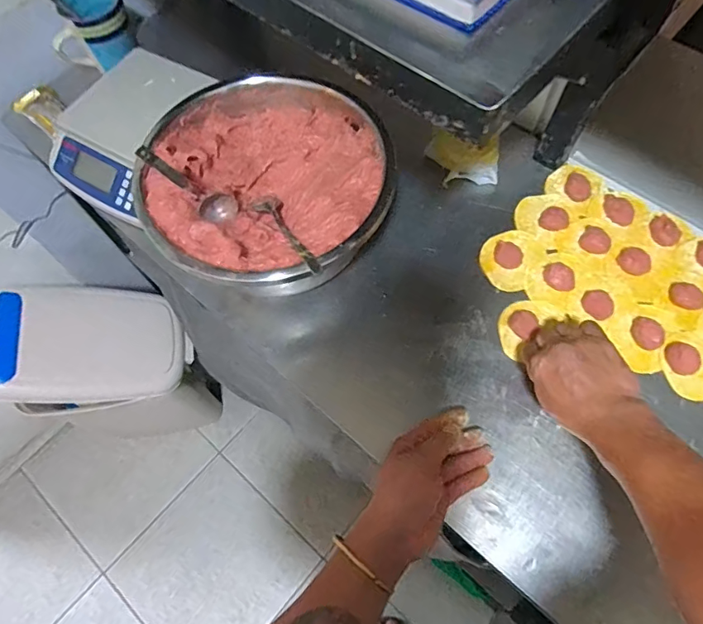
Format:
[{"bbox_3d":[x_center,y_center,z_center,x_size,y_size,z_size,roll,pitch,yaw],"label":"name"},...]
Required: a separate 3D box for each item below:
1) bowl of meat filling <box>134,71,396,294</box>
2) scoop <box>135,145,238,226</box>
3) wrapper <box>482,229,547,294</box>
[{"bbox_3d":[-0.097,-0.151,0.568,0.284,0.105,0.278,-1,65,3],"label":"bowl of meat filling"},{"bbox_3d":[-0.167,-0.127,0.495,0.032,0.124,0.039,-23,64,16],"label":"scoop"},{"bbox_3d":[0.204,-0.073,0.615,0.068,0.017,0.091,29,70,15],"label":"wrapper"}]

